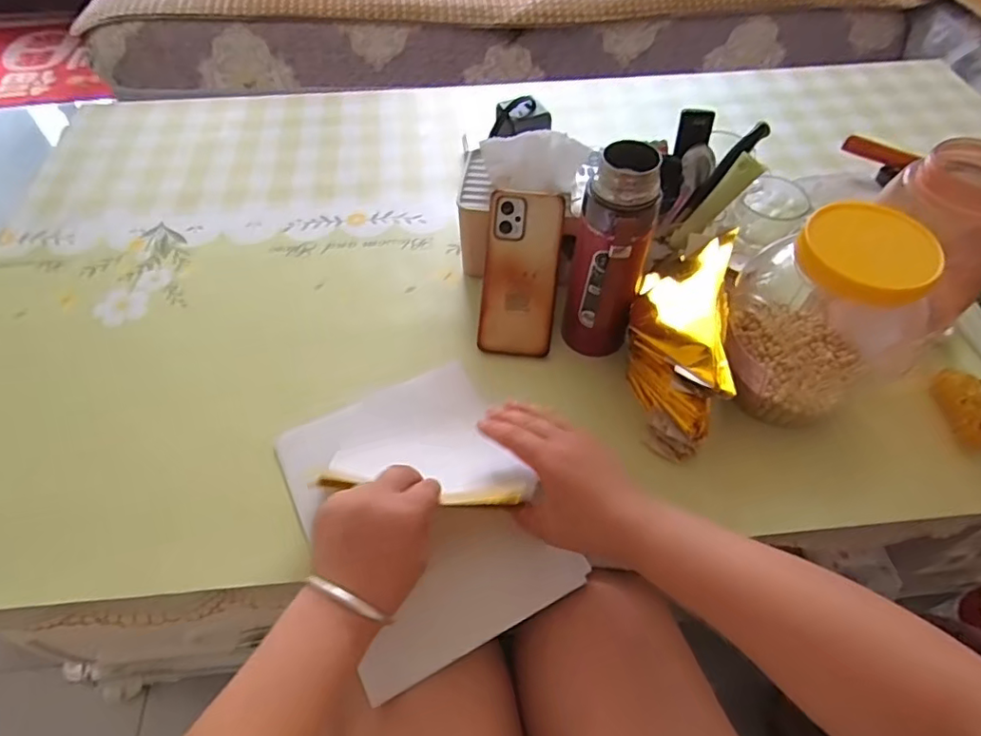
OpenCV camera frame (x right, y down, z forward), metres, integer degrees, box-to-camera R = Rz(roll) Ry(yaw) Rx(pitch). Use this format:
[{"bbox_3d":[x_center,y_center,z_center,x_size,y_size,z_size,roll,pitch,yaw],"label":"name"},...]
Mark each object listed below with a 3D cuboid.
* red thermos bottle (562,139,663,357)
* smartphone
[{"bbox_3d":[0.106,-0.094,0.518,0.066,0.196,0.065,13,55,8],"label":"red thermos bottle"},{"bbox_3d":[0.031,-0.095,0.588,0.078,0.009,0.163,6,99,4],"label":"smartphone"}]

